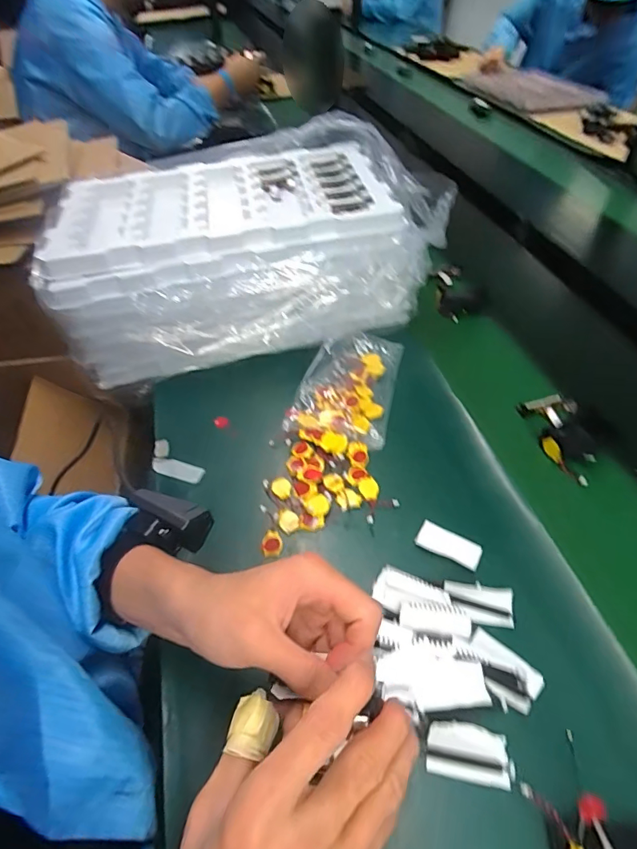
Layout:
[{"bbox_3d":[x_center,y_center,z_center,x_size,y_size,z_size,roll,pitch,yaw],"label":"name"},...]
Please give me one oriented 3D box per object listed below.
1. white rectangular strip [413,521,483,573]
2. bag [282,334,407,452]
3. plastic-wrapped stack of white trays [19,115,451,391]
[{"bbox_3d":[0.123,0.114,0.431,0.058,0.005,0.029,23,53,22],"label":"white rectangular strip"},{"bbox_3d":[0.038,-0.053,0.565,0.112,0.028,0.169,12,50,13],"label":"bag"},{"bbox_3d":[-0.082,-0.252,0.655,0.533,0.179,0.308,-16,49,-10],"label":"plastic-wrapped stack of white trays"}]

